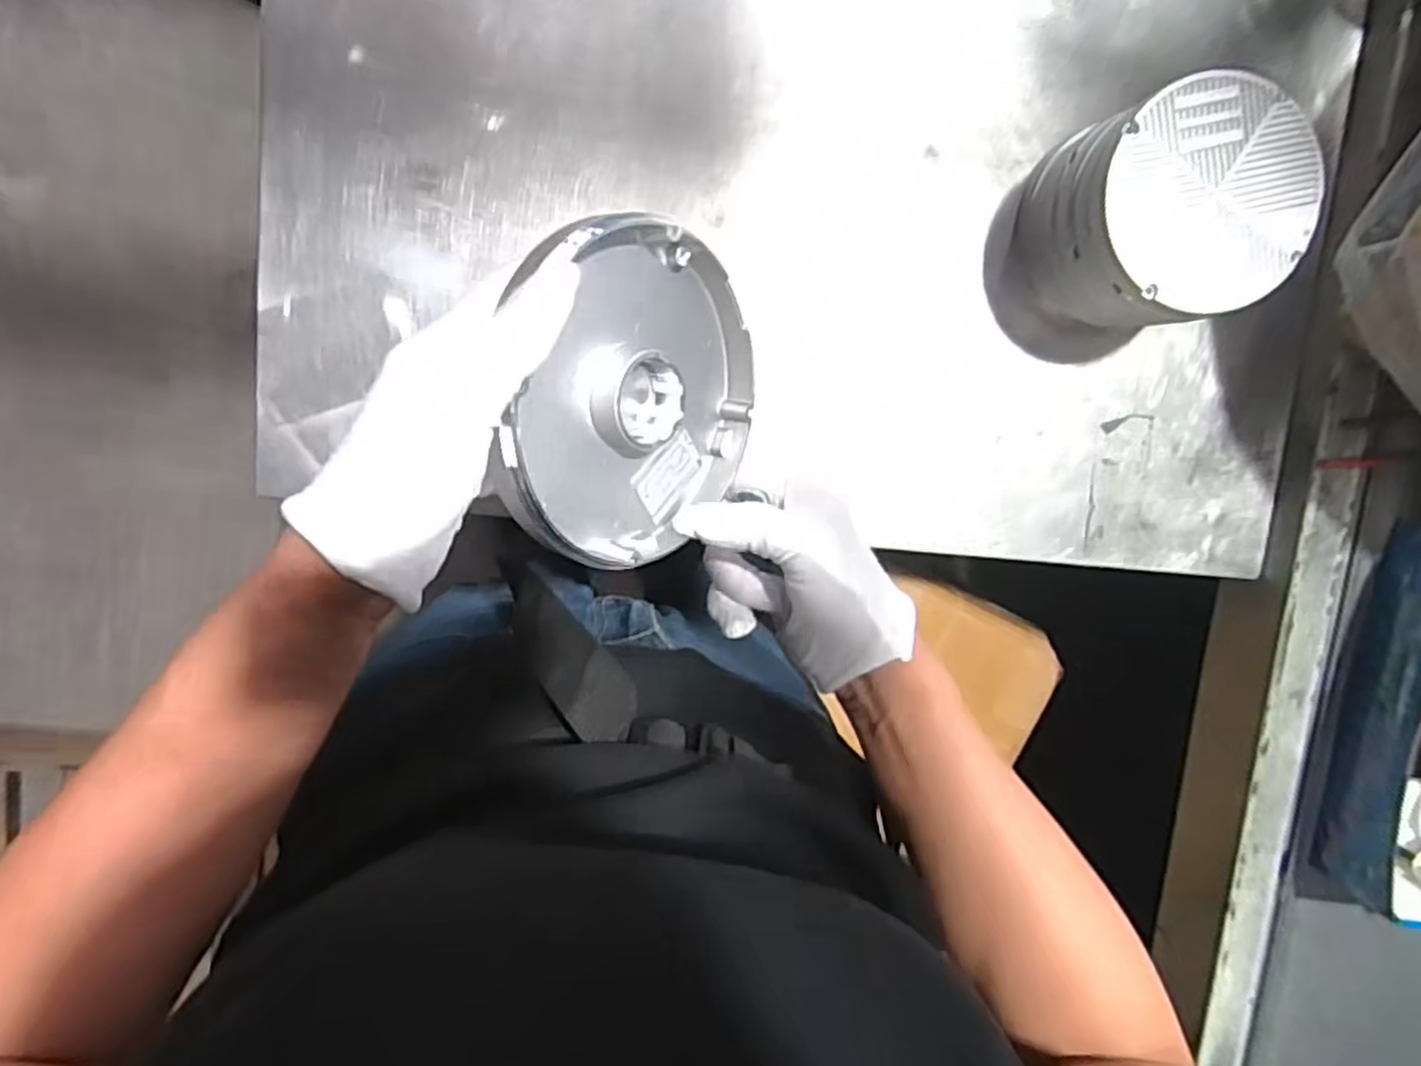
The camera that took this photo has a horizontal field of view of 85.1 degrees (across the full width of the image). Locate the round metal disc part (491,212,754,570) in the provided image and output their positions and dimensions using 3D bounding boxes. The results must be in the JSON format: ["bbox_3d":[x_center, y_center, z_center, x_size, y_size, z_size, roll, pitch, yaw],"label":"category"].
[{"bbox_3d":[-0.027,-0.057,0.328,0.014,0.128,0.138,14,100,37],"label":"round metal disc part"}]

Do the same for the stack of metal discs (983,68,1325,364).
[{"bbox_3d":[0.300,-0.214,0.541,0.158,0.143,0.146,-29,100,0],"label":"stack of metal discs"}]

